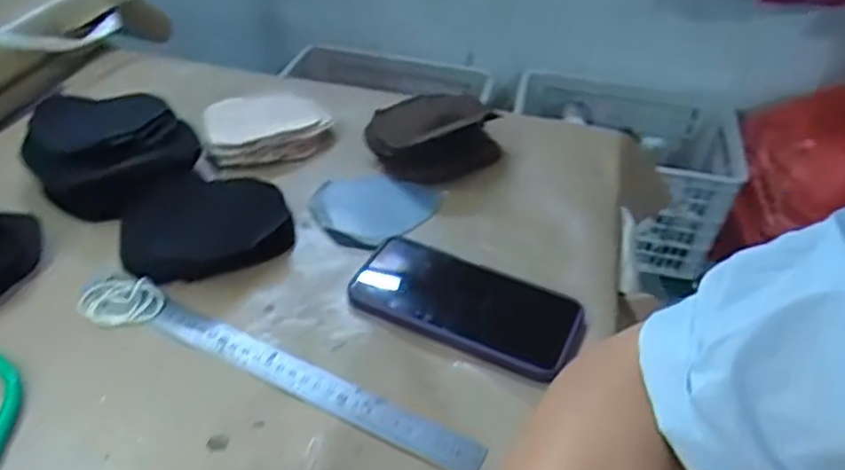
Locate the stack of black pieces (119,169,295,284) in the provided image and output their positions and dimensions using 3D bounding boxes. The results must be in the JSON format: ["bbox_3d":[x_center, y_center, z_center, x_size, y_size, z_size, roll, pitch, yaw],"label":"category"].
[{"bbox_3d":[-0.177,-0.011,0.549,0.128,0.029,0.103,-13,43,-17],"label":"stack of black pieces"}]

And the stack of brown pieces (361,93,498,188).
[{"bbox_3d":[0.010,-0.093,0.643,0.128,0.050,0.080,6,41,3],"label":"stack of brown pieces"}]

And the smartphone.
[{"bbox_3d":[0.033,0.050,0.505,0.166,0.011,0.084,21,44,20],"label":"smartphone"}]

